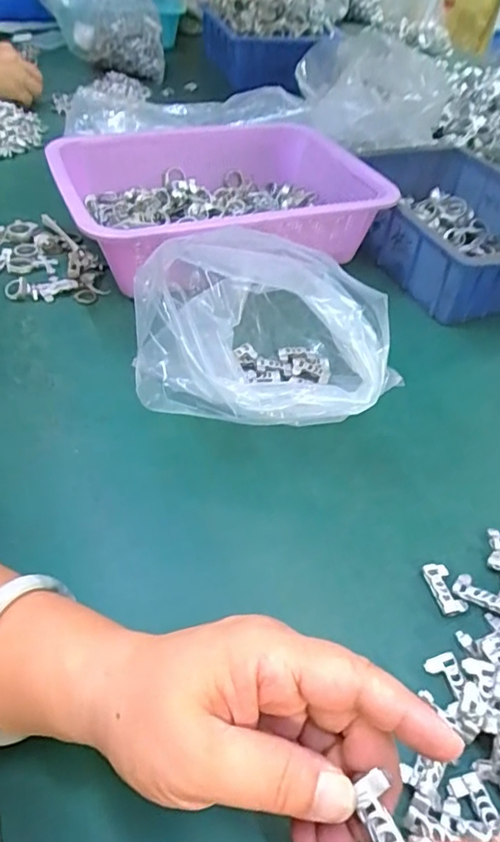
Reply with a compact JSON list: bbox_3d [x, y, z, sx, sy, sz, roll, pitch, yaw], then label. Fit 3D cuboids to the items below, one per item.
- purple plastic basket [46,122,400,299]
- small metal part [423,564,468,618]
[{"bbox_3d":[-0.021,-0.229,0.566,0.289,0.083,0.232,-17,49,-20],"label":"purple plastic basket"},{"bbox_3d":[0.112,0.097,0.318,0.016,0.007,0.031,-5,46,-9],"label":"small metal part"}]

